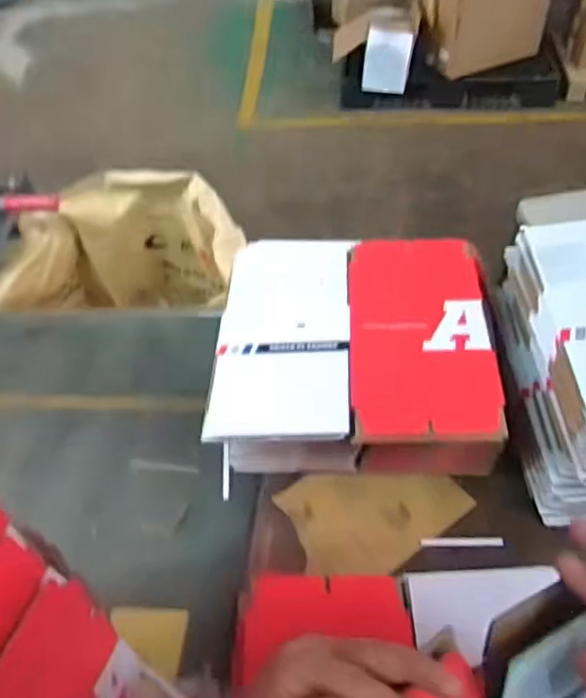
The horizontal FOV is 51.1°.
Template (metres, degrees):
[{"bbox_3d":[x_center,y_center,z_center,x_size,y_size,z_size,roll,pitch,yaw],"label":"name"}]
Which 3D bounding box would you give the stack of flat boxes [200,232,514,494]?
[{"bbox_3d":[0.083,0.014,0.850,0.341,0.154,0.347,1,48,7],"label":"stack of flat boxes"}]

